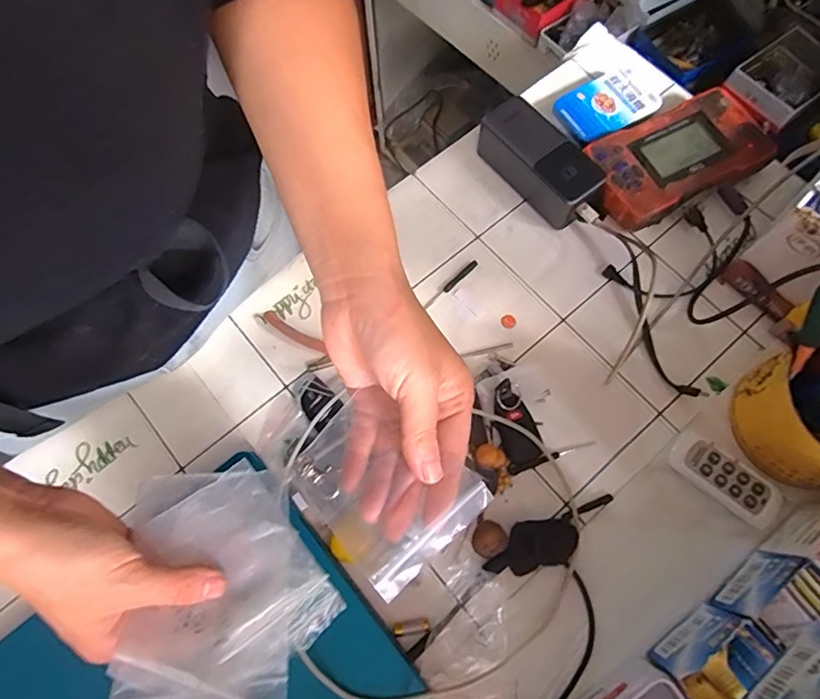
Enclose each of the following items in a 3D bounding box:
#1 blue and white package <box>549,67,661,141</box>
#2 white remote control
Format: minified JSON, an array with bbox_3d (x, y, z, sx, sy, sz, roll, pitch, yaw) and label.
[{"bbox_3d":[0.213,-0.262,0.553,0.109,0.012,0.073,-31,72,-9],"label":"blue and white package"},{"bbox_3d":[0.262,0.108,0.436,0.089,0.015,0.037,41,76,14],"label":"white remote control"}]

